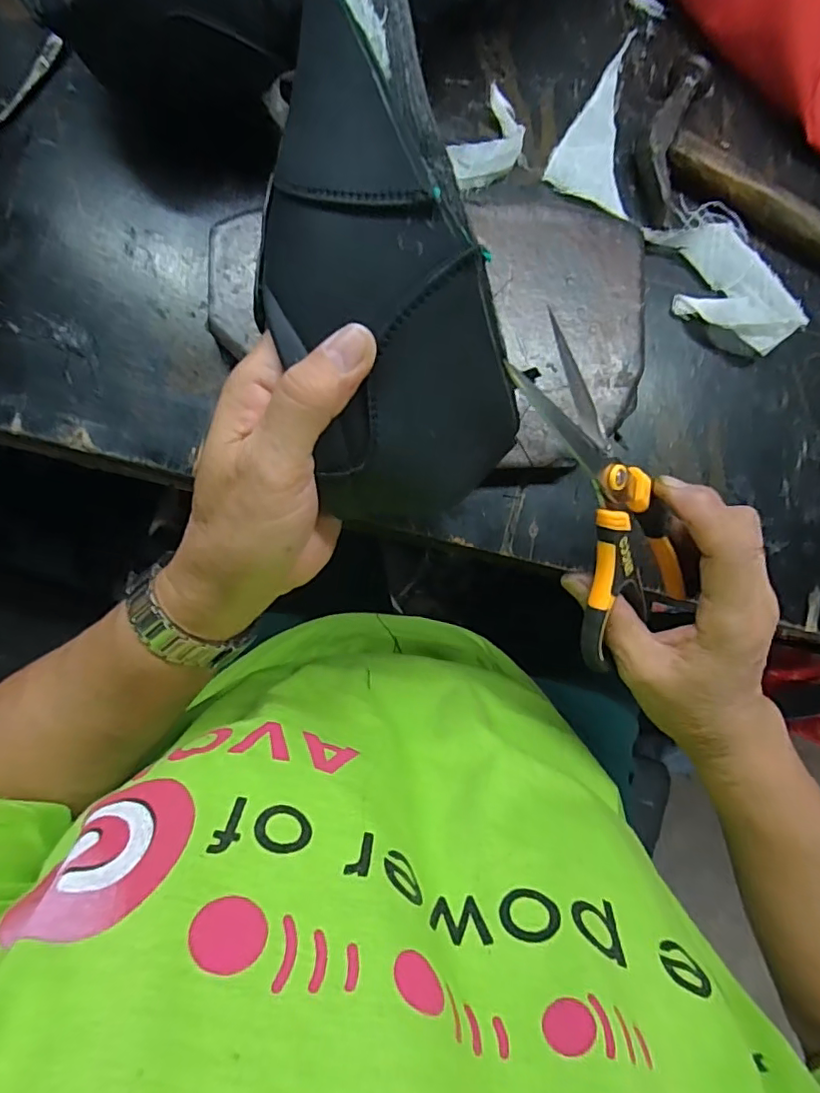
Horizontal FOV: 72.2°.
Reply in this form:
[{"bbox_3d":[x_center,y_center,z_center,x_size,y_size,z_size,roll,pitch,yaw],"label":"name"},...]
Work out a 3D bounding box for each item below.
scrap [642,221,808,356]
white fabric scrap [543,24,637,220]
[{"bbox_3d":[0.214,-0.183,0.381,0.113,0.032,0.064,36,84,-3],"label":"scrap"},{"bbox_3d":[0.127,-0.290,0.384,0.055,0.014,0.126,8,87,-5],"label":"white fabric scrap"}]

